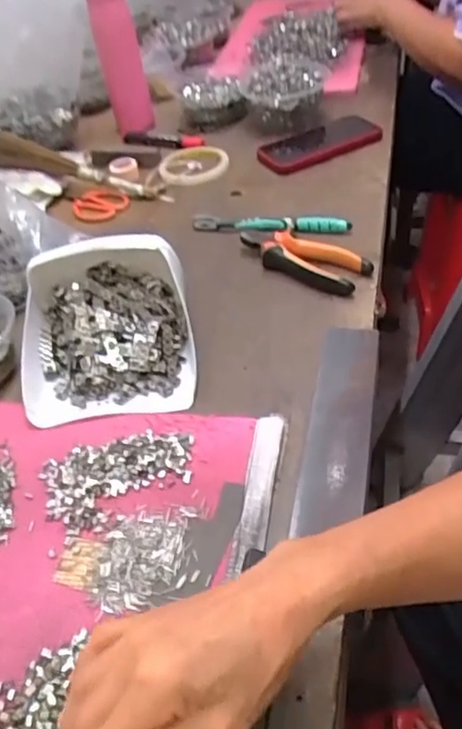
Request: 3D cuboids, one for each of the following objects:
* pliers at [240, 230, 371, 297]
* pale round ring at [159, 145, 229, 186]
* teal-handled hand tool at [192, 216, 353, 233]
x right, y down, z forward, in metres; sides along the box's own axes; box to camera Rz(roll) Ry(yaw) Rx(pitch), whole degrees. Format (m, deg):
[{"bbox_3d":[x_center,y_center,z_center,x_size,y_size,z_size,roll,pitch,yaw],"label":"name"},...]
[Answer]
[{"bbox_3d":[0.072,-0.118,0.675,0.155,0.024,0.055,25,53,34],"label":"pliers"},{"bbox_3d":[-0.053,-0.279,0.892,0.099,0.015,0.112,-5,42,7],"label":"pale round ring"},{"bbox_3d":[0.043,-0.163,0.724,0.185,0.013,0.020,5,45,13],"label":"teal-handled hand tool"}]

